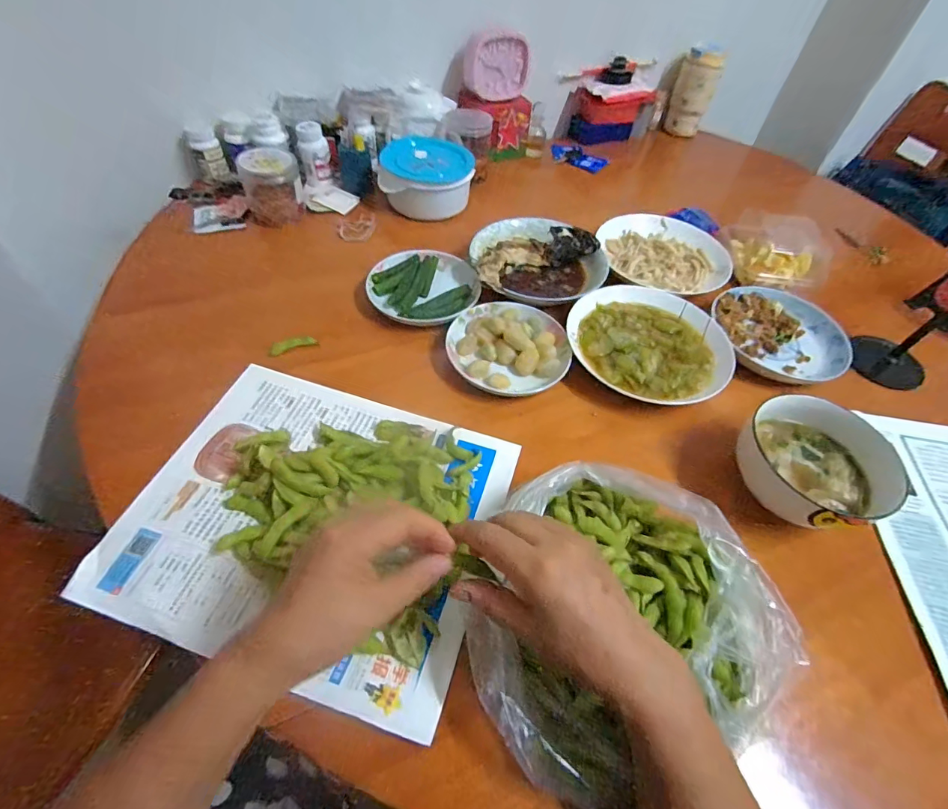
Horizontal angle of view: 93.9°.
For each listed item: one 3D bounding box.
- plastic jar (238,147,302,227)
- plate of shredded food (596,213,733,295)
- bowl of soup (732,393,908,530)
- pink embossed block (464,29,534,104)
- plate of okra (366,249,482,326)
[{"bbox_3d":[-0.313,-0.335,0.689,0.089,0.089,0.079,-18,57,-15],"label":"plastic jar"},{"bbox_3d":[0.296,-0.246,0.704,0.171,0.032,0.202,-5,53,-9],"label":"plate of shredded food"},{"bbox_3d":[0.335,0.063,0.450,0.125,0.079,0.140,-4,54,-5],"label":"bowl of soup"},{"bbox_3d":[0.048,-0.615,0.803,0.130,0.099,0.033,-16,55,-17],"label":"pink embossed block"},{"bbox_3d":[-0.067,-0.165,0.619,0.149,0.029,0.147,2,52,-3],"label":"plate of okra"}]

